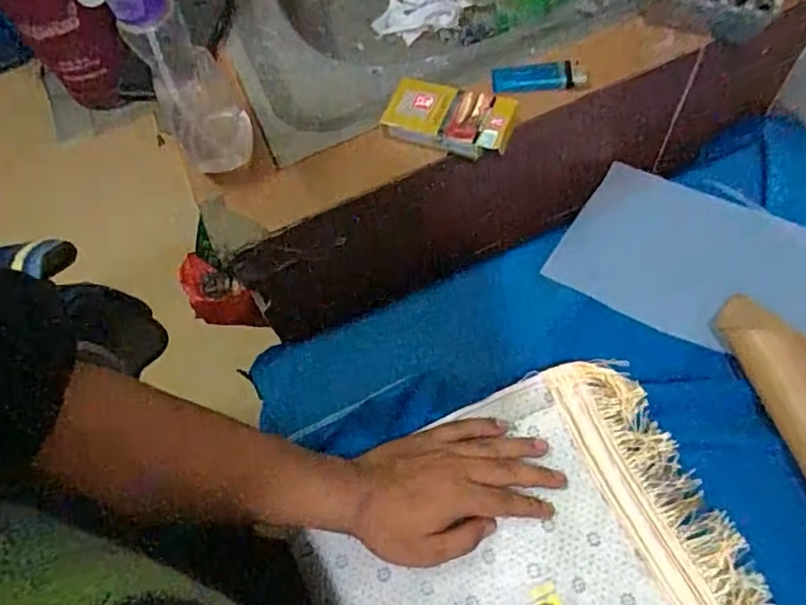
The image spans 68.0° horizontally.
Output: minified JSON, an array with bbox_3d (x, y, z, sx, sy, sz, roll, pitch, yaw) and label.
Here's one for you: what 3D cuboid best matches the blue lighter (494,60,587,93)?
[{"bbox_3d":[0.115,-0.191,0.511,0.078,0.009,0.028,5,62,21],"label":"blue lighter"}]

